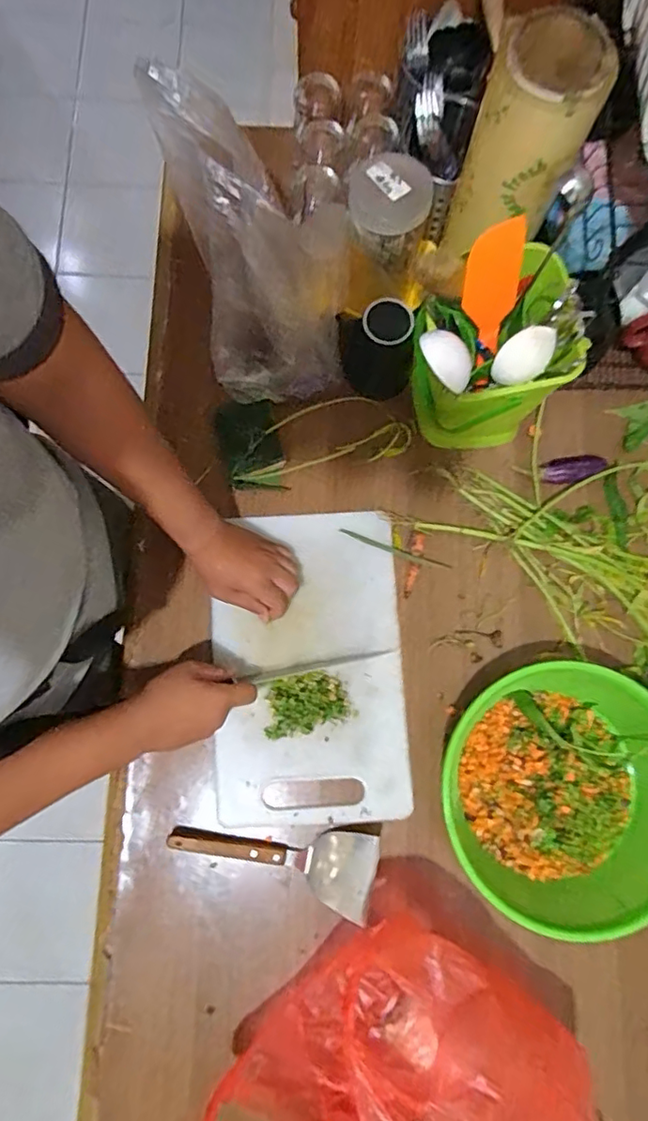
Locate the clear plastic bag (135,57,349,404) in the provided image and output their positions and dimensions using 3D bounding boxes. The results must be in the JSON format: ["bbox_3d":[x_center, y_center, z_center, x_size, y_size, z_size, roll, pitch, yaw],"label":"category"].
[{"bbox_3d":[-0.066,-0.339,0.639,0.176,0.261,0.228,-12,80,-4],"label":"clear plastic bag"}]

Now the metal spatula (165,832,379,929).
[{"bbox_3d":[-0.057,0.329,0.624,0.223,0.026,0.083,12,80,3],"label":"metal spatula"}]

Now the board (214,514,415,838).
[{"bbox_3d":[-0.020,0.124,0.677,0.223,0.017,0.364,-4,80,0],"label":"board"}]

